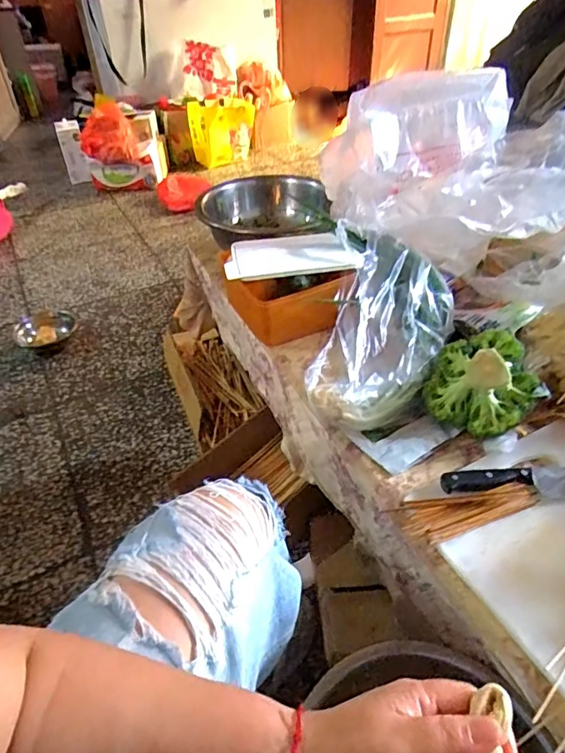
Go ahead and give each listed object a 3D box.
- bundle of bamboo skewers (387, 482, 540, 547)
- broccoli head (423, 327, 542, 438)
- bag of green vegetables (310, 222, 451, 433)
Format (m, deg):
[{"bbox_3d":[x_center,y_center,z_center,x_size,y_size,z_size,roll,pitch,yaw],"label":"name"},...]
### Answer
[{"bbox_3d":[0.208,0.151,0.538,0.160,0.015,0.050,-8,41,-6],"label":"bundle of bamboo skewers"},{"bbox_3d":[0.254,-0.001,0.611,0.132,0.102,0.108,15,44,20],"label":"broccoli head"},{"bbox_3d":[0.146,-0.073,0.702,0.179,0.088,0.342,11,56,15],"label":"bag of green vegetables"}]

